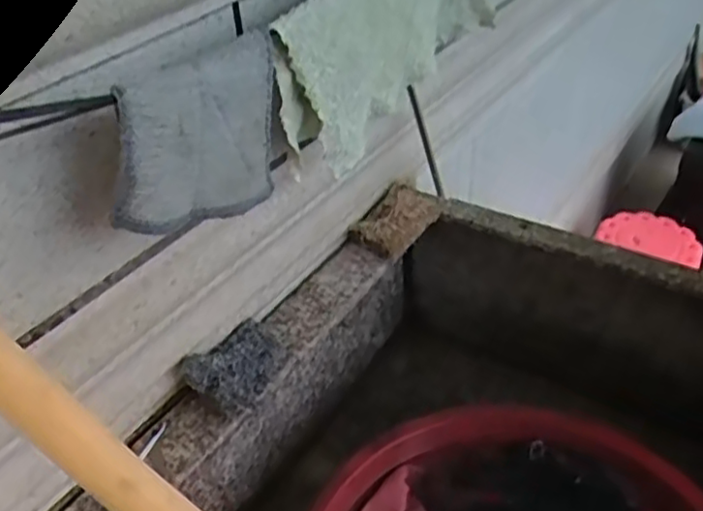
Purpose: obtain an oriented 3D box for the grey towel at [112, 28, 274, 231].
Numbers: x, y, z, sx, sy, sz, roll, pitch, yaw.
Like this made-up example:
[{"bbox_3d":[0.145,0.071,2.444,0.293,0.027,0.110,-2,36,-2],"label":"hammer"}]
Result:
[{"bbox_3d":[-0.096,-0.073,0.450,0.016,0.110,0.140,23,45,29],"label":"grey towel"}]

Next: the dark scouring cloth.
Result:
[{"bbox_3d":[-0.101,0.094,0.611,0.067,0.015,0.095,43,38,-1],"label":"dark scouring cloth"}]

